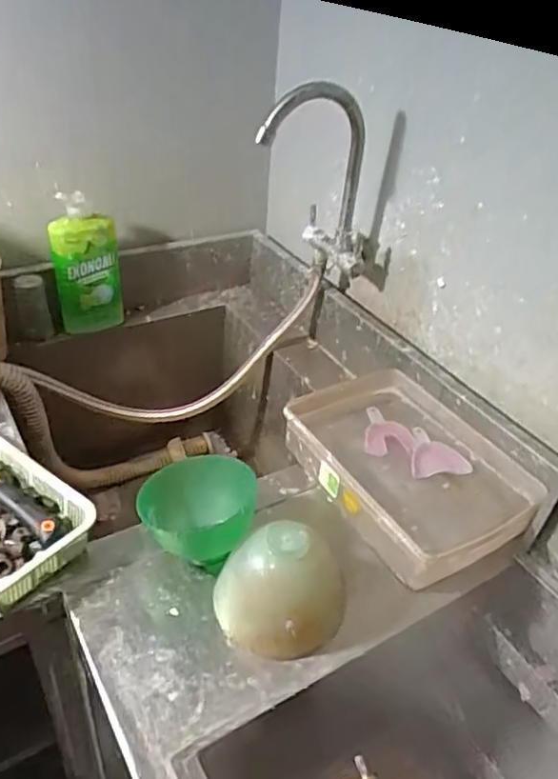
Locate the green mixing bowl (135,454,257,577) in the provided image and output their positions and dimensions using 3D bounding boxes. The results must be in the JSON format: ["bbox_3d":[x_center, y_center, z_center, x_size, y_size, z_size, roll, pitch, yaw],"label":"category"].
[{"bbox_3d":[-0.087,0.129,0.641,0.120,0.100,0.097,0,37,-8],"label":"green mixing bowl"}]

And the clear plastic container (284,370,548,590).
[{"bbox_3d":[0.148,0.091,0.728,0.191,0.066,0.283,-17,42,-27],"label":"clear plastic container"}]

